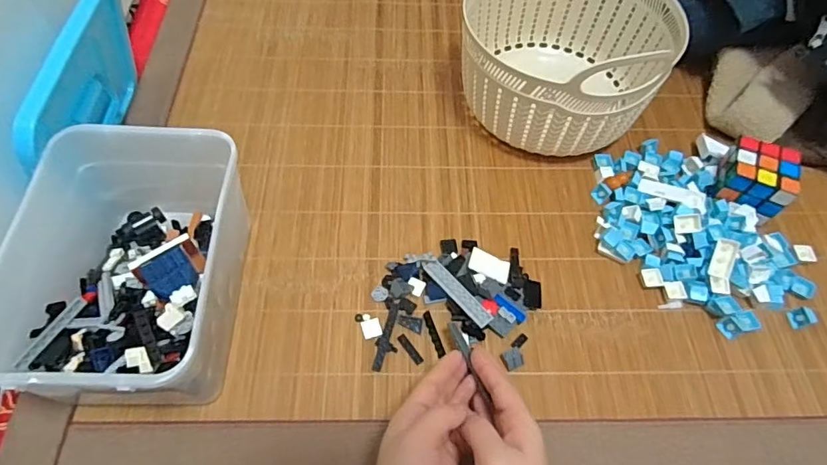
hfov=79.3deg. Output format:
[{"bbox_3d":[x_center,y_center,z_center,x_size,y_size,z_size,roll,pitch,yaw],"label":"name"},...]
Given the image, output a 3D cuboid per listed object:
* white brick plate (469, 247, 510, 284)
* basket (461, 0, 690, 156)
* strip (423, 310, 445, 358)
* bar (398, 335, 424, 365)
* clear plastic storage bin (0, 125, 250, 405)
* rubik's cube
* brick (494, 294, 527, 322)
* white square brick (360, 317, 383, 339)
[{"bbox_3d":[0.074,0.031,0.484,0.040,0.004,0.030,25,46,4],"label":"white brick plate"},{"bbox_3d":[0.165,-0.198,0.559,0.214,0.136,0.223,14,60,6],"label":"basket"},{"bbox_3d":[0.019,0.093,0.460,0.008,0.006,0.043,-15,61,-10],"label":"strip"},{"bbox_3d":[-0.003,0.106,0.452,0.009,0.004,0.031,-32,66,-19],"label":"bar"},{"bbox_3d":[-0.224,0.033,0.416,0.147,0.121,0.212,0,60,-2],"label":"clear plastic storage bin"},{"bbox_3d":[0.353,-0.054,0.521,0.061,0.062,0.066,26,62,13],"label":"rubik's cube"},{"bbox_3d":[0.090,0.071,0.464,0.034,0.008,0.010,37,65,18],"label":"brick"},{"bbox_3d":[-0.039,0.089,0.462,0.017,0.004,0.018,-16,61,-11],"label":"white square brick"}]

